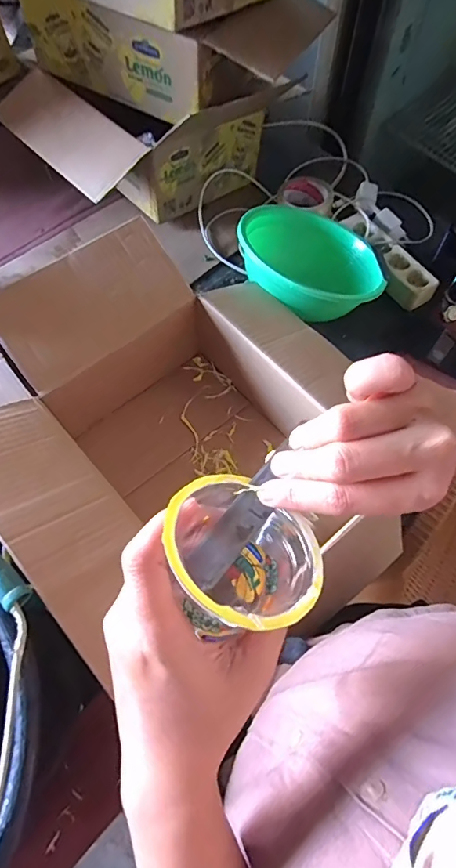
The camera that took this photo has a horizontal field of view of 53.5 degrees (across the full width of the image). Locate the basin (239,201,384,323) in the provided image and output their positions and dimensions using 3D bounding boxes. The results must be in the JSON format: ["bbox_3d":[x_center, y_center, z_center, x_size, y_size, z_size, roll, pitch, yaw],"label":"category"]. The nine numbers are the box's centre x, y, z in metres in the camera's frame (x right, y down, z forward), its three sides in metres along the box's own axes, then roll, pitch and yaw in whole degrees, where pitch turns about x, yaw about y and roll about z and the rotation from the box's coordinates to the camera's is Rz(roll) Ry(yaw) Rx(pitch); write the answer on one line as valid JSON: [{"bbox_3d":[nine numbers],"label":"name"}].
[{"bbox_3d":[0.123,-0.260,0.692,0.217,0.076,0.217,11,54,-15],"label":"basin"}]

